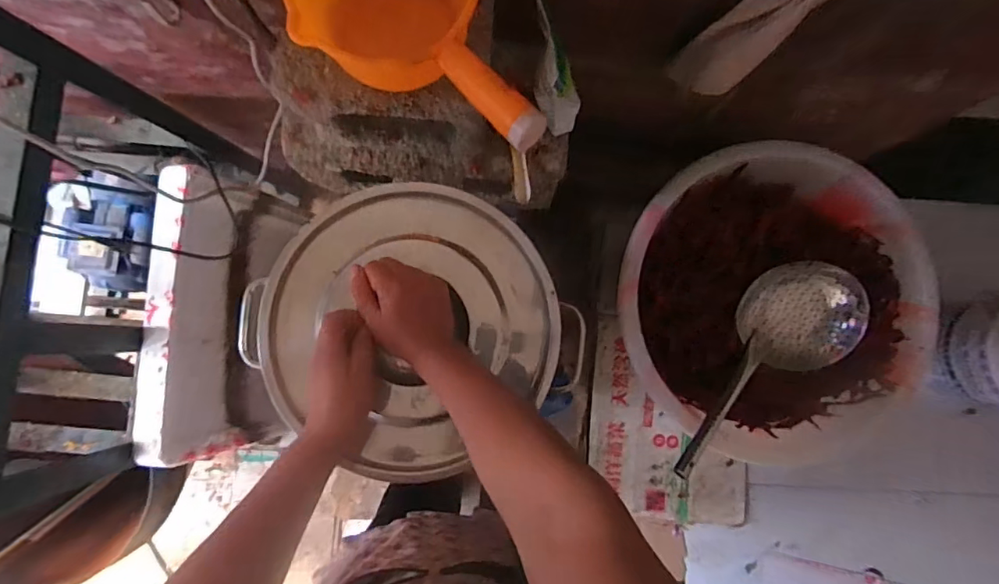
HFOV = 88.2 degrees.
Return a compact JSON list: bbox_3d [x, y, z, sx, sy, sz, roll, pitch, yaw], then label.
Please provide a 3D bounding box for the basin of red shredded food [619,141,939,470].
[{"bbox_3d":[0.443,0.002,0.895,0.486,0.146,0.467,0,86,-2],"label":"basin of red shredded food"}]

